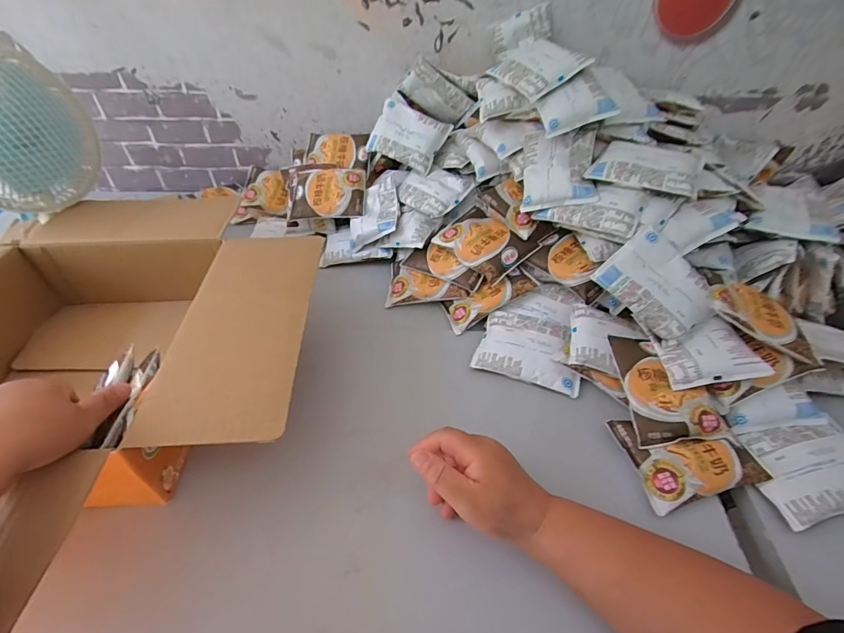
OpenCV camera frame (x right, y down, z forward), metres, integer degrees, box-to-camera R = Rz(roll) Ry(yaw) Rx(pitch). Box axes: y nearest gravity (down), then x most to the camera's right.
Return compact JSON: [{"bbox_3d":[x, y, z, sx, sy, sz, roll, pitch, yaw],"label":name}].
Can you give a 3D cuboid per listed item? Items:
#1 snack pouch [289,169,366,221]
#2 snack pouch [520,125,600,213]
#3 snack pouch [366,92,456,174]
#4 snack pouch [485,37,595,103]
[{"bbox_3d":[-0.164,-0.208,0.705,0.136,0.019,0.093,-3,72,8],"label":"snack pouch"},{"bbox_3d":[0.183,-0.202,0.563,0.093,0.019,0.119,-1,70,23],"label":"snack pouch"},{"bbox_3d":[-0.021,-0.308,0.699,0.119,0.019,0.102,28,88,13],"label":"snack pouch"},{"bbox_3d":[0.158,-0.349,0.578,0.092,0.016,0.118,-32,54,5],"label":"snack pouch"}]

